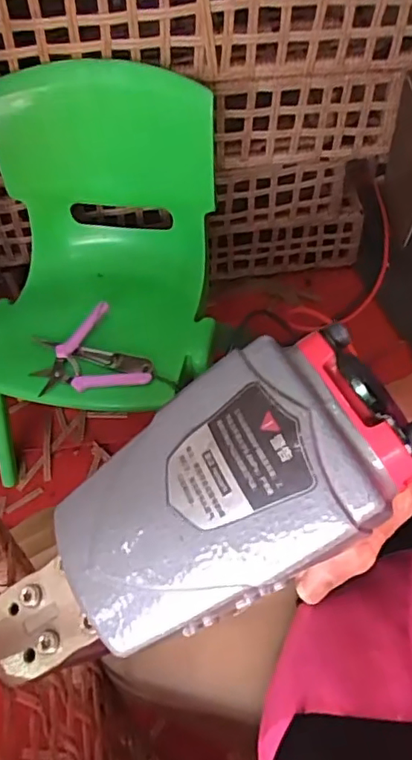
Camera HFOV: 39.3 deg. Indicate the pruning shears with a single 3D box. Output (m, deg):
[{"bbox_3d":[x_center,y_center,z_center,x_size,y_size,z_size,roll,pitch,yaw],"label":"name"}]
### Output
[{"bbox_3d":[-0.159,-0.029,0.737,0.127,0.013,0.153,-25,55,-13],"label":"pruning shears"}]

